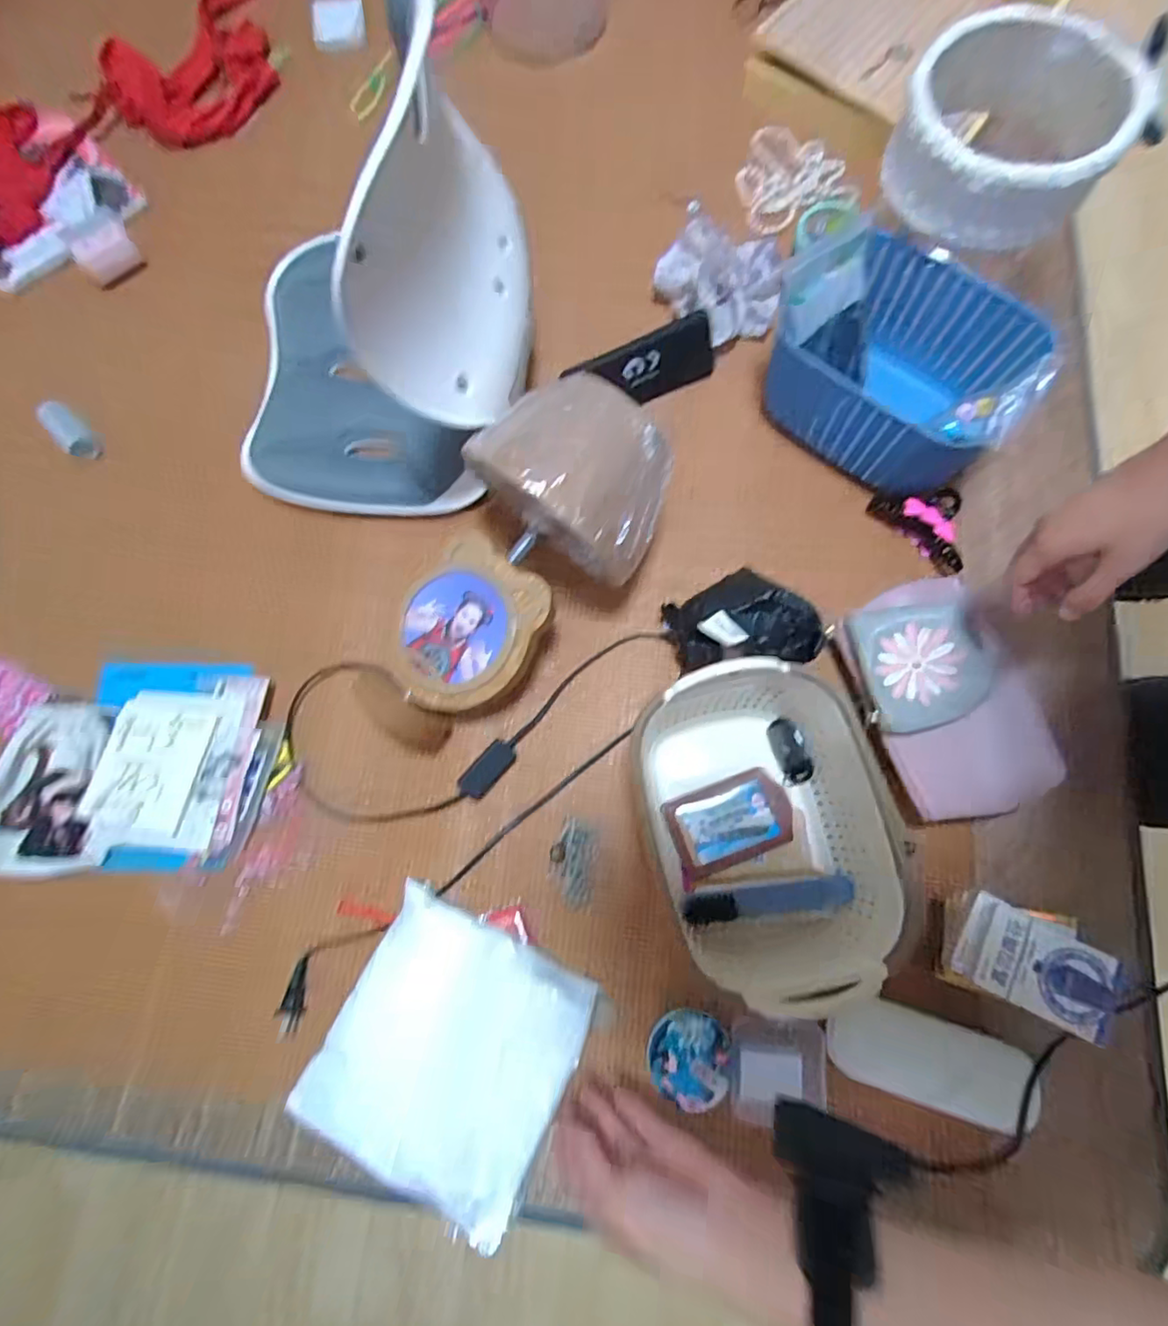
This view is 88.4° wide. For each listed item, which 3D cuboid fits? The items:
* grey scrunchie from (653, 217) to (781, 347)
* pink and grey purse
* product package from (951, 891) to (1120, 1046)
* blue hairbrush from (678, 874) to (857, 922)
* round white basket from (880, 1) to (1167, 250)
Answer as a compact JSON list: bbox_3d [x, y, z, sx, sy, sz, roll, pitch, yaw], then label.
[{"bbox_3d":[0.144,-0.414,0.653,0.130,0.069,0.109,25,79,7],"label":"grey scrunchie"},{"bbox_3d":[0.320,0.026,0.531,0.129,0.041,0.209,-19,77,-3],"label":"pink and grey purse"},{"bbox_3d":[0.330,0.220,0.438,0.090,0.032,0.064,26,79,7],"label":"product package"},{"bbox_3d":[0.153,0.197,0.500,0.139,0.016,0.022,-7,77,0],"label":"blue hairbrush"},{"bbox_3d":[0.367,-0.454,0.521,0.179,0.104,0.178,0,77,2],"label":"round white basket"}]

